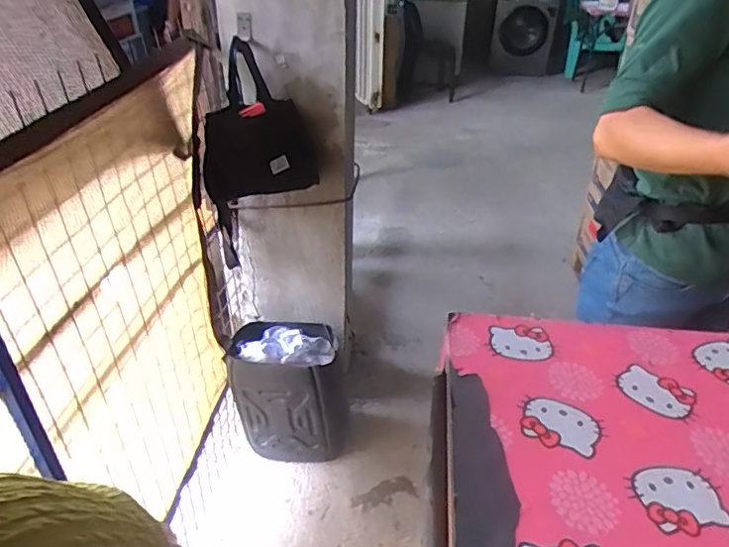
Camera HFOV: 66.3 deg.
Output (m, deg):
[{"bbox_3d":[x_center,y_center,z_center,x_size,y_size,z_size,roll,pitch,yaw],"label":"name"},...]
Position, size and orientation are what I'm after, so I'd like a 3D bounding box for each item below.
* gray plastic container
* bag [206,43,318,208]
[{"bbox_3d":[-0.211,0.347,1.587,0.312,0.345,0.222,5,32,5],"label":"gray plastic container"},{"bbox_3d":[-0.240,-0.314,1.286,0.258,0.323,0.146,-8,33,-14],"label":"bag"}]

